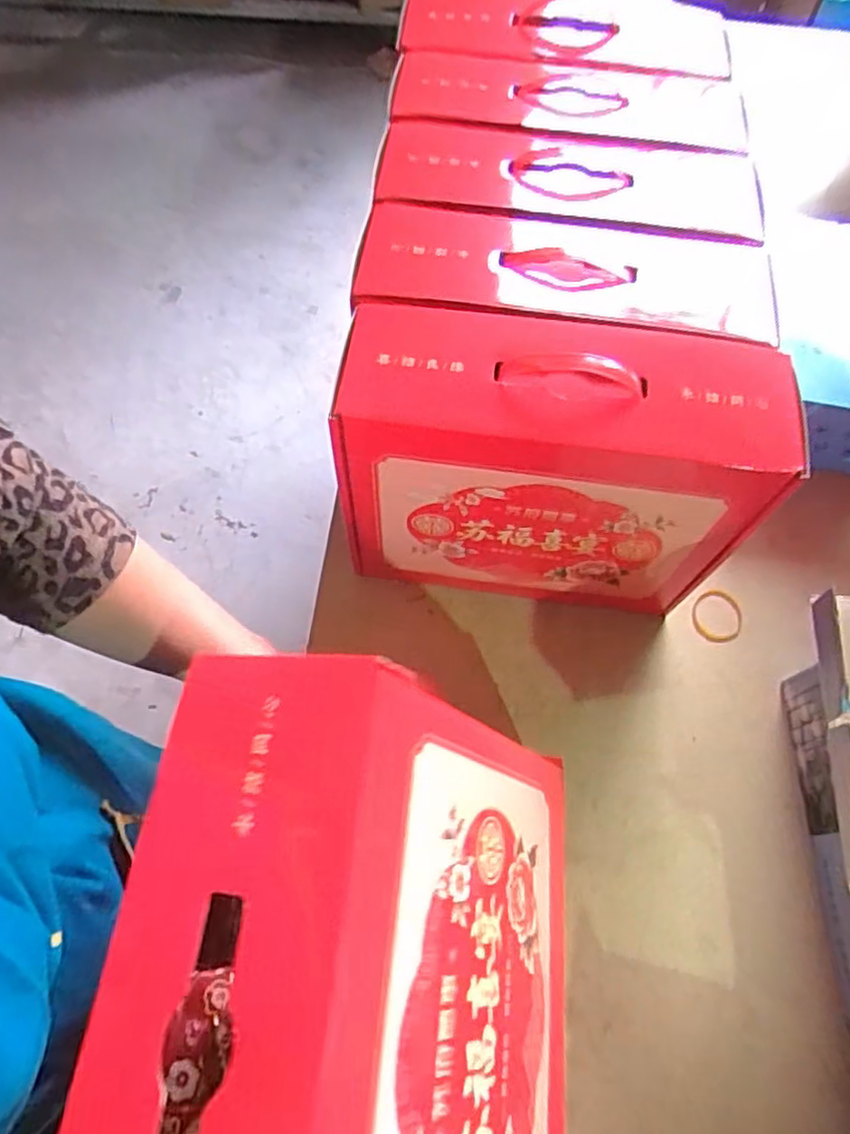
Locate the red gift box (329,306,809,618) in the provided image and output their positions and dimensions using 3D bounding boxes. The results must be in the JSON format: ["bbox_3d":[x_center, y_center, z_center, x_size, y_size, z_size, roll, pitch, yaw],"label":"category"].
[{"bbox_3d":[0.101,-0.070,0.604,0.328,0.296,0.105,7,65,1],"label":"red gift box"}]

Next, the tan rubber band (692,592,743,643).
[{"bbox_3d":[0.314,0.054,0.709,0.053,0.009,0.055,20,65,9],"label":"tan rubber band"}]

